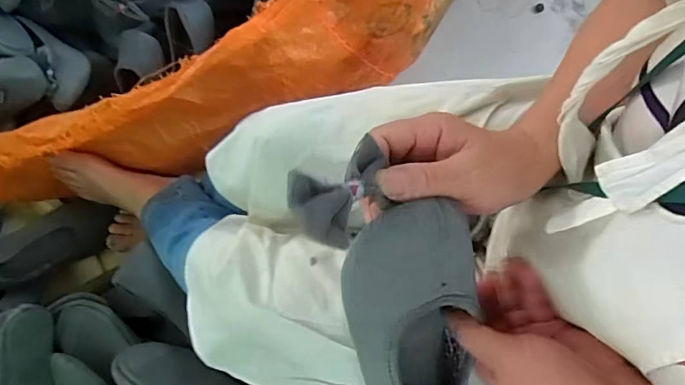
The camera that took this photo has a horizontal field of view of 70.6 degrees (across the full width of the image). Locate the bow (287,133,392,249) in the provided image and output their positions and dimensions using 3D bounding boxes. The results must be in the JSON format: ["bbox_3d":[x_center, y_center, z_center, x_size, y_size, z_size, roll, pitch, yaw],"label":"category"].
[{"bbox_3d":[0.000,-0.003,0.278,0.045,0.019,0.072,39,55,9],"label":"bow"}]

